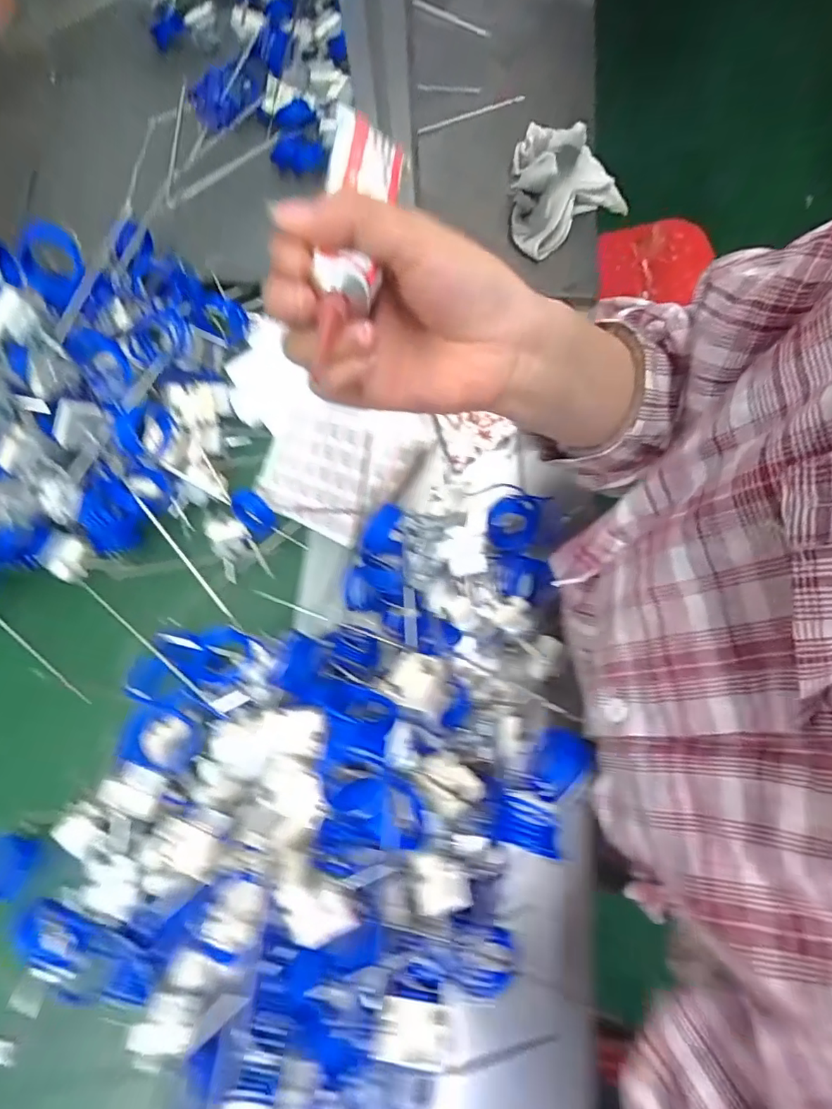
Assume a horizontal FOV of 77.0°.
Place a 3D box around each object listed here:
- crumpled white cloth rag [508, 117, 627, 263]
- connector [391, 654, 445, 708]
[{"bbox_3d":[0.147,-0.394,0.558,0.142,0.047,0.111,-39,77,-8],"label":"crumpled white cloth rag"},{"bbox_3d":[0.001,0.083,0.347,0.031,0.016,0.033,12,76,5],"label":"connector"}]

